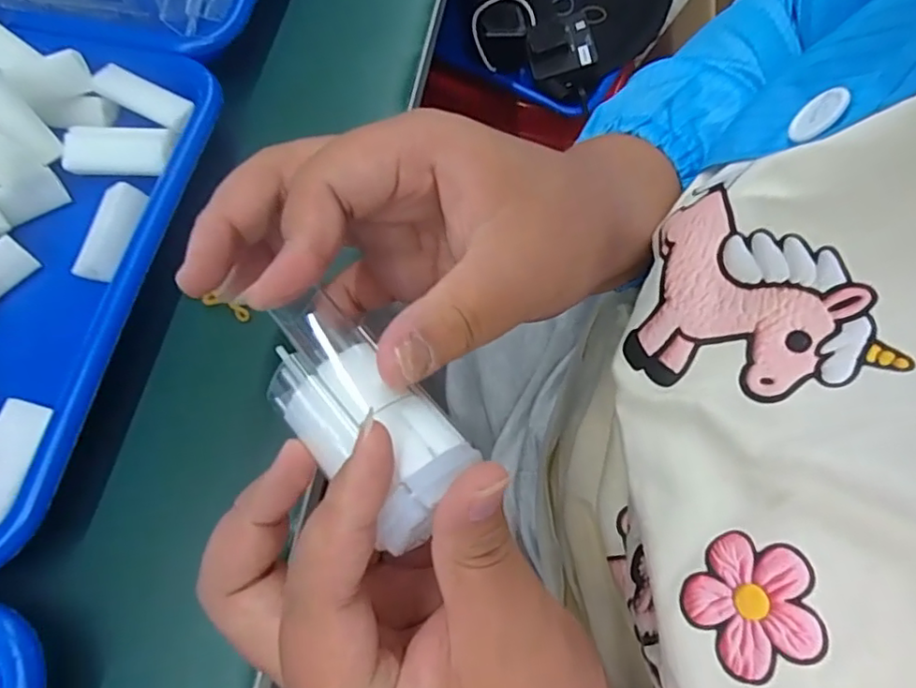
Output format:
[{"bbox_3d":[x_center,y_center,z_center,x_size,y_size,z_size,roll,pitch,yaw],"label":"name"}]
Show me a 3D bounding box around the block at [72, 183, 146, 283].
[{"bbox_3d":[-0.155,-0.051,0.267,0.019,0.009,0.045,11,65,3],"label":"block"}]

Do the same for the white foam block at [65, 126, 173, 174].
[{"bbox_3d":[-0.159,-0.091,0.281,0.047,0.011,0.021,1,65,-2],"label":"white foam block"}]

